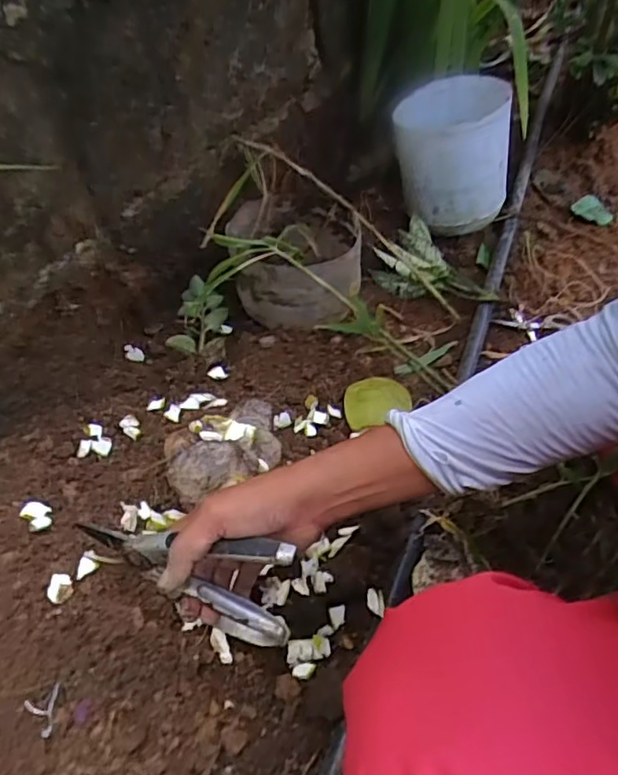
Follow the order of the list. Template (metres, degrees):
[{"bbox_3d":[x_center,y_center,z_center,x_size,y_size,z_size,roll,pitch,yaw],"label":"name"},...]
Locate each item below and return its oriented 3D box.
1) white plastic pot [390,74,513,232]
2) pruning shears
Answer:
[{"bbox_3d":[0.215,-0.356,0.888,0.160,0.152,0.170,-8,51,10],"label":"white plastic pot"},{"bbox_3d":[-0.094,0.142,0.447,0.165,0.137,0.028,13,52,7],"label":"pruning shears"}]

